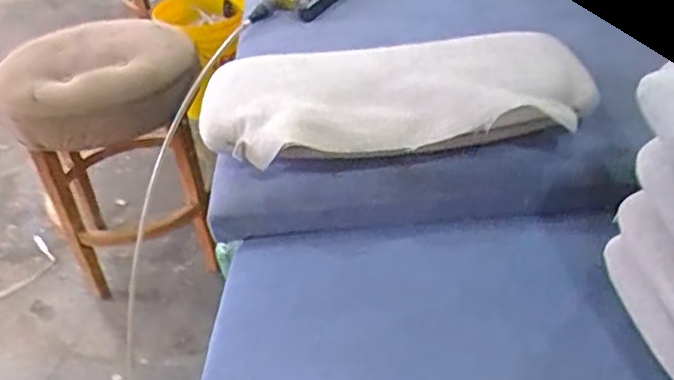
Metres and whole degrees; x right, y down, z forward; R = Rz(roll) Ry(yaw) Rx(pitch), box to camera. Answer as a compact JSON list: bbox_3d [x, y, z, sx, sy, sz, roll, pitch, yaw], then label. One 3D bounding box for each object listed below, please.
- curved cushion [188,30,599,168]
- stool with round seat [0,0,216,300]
[{"bbox_3d":[0.058,-0.112,0.743,0.423,0.068,0.202,-2,37,5],"label":"curved cushion"},{"bbox_3d":[-0.516,-0.053,1.645,0.440,0.598,0.473,-10,37,-5],"label":"stool with round seat"}]

